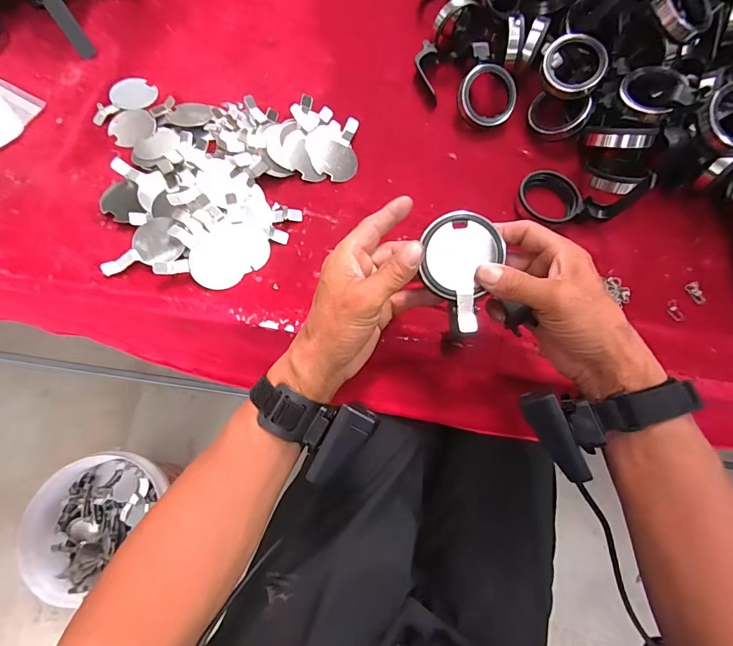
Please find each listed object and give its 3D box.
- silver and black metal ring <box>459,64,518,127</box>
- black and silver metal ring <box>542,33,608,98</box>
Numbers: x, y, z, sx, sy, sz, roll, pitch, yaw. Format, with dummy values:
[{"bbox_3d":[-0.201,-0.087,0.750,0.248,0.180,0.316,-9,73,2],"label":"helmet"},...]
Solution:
[{"bbox_3d":[0.147,-0.277,0.475,0.067,0.016,0.070,0,103,-1],"label":"silver and black metal ring"},{"bbox_3d":[0.239,-0.297,0.450,0.069,0.016,0.062,36,109,6],"label":"black and silver metal ring"}]

